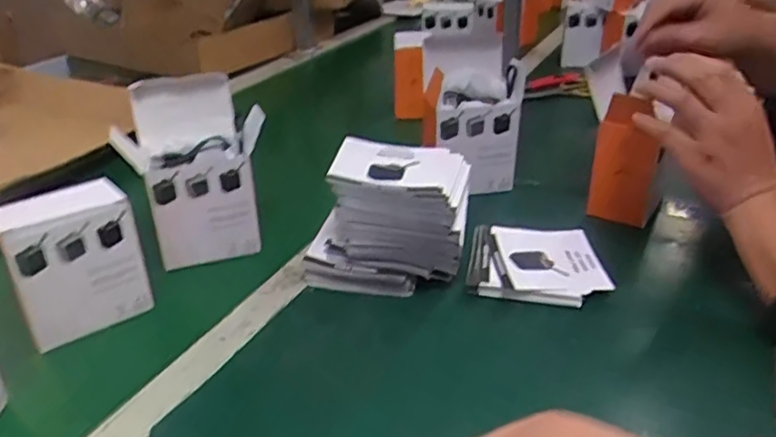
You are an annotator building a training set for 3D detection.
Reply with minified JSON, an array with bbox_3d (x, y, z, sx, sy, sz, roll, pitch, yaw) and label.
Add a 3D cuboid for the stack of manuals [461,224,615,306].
[{"bbox_3d":[0.146,0.046,0.633,0.127,0.022,0.111,5,31,11],"label":"stack of manuals"}]

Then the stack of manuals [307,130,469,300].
[{"bbox_3d":[0.002,-0.004,0.628,0.145,0.111,0.115,3,30,7],"label":"stack of manuals"}]

